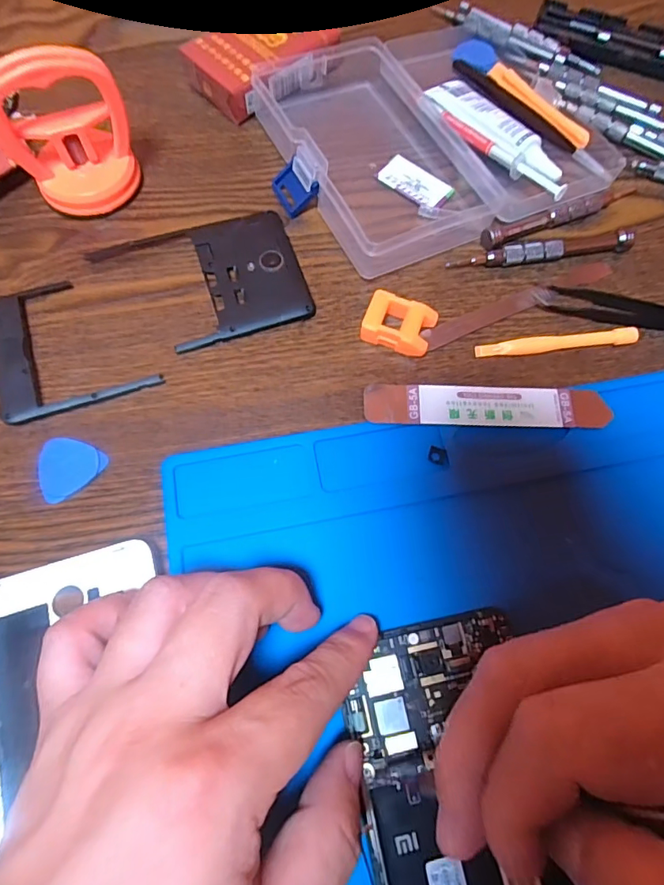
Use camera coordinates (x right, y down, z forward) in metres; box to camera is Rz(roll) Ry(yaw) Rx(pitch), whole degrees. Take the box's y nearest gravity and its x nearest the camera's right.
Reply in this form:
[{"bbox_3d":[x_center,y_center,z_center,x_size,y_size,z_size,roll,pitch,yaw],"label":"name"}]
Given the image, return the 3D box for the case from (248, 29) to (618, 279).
[{"bbox_3d":[0.053,-0.190,0.289,0.185,0.027,0.164,-27,73,-11],"label":"case"}]

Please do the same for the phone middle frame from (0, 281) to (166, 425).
[{"bbox_3d":[-0.129,-0.051,0.241,0.072,0.006,0.073,-18,71,-8],"label":"phone middle frame"}]

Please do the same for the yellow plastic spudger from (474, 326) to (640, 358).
[{"bbox_3d":[0.114,-0.051,0.250,0.083,0.007,0.009,-7,70,-5],"label":"yellow plastic spudger"}]

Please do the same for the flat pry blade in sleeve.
[{"bbox_3d":[0.075,-0.018,0.235,0.116,0.004,0.020,1,71,-2],"label":"flat pry blade in sleeve"}]

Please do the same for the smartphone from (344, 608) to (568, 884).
[{"bbox_3d":[0.048,0.142,0.171,0.069,0.005,0.148,-11,71,-6],"label":"smartphone"}]

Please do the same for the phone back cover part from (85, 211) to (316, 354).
[{"bbox_3d":[-0.066,-0.085,0.257,0.099,0.007,0.075,-17,71,-8],"label":"phone back cover part"}]

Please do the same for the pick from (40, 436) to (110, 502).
[{"bbox_3d":[-0.119,0.009,0.221,0.029,0.004,0.027,-35,74,-14],"label":"pick"}]

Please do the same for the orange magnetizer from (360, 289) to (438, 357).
[{"bbox_3d":[0.034,-0.059,0.247,0.034,0.013,0.025,20,70,6],"label":"orange magnetizer"}]

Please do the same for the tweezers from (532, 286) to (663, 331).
[{"bbox_3d":[0.165,-0.068,0.259,0.111,0.005,0.018,13,69,3],"label":"tweezers"}]

